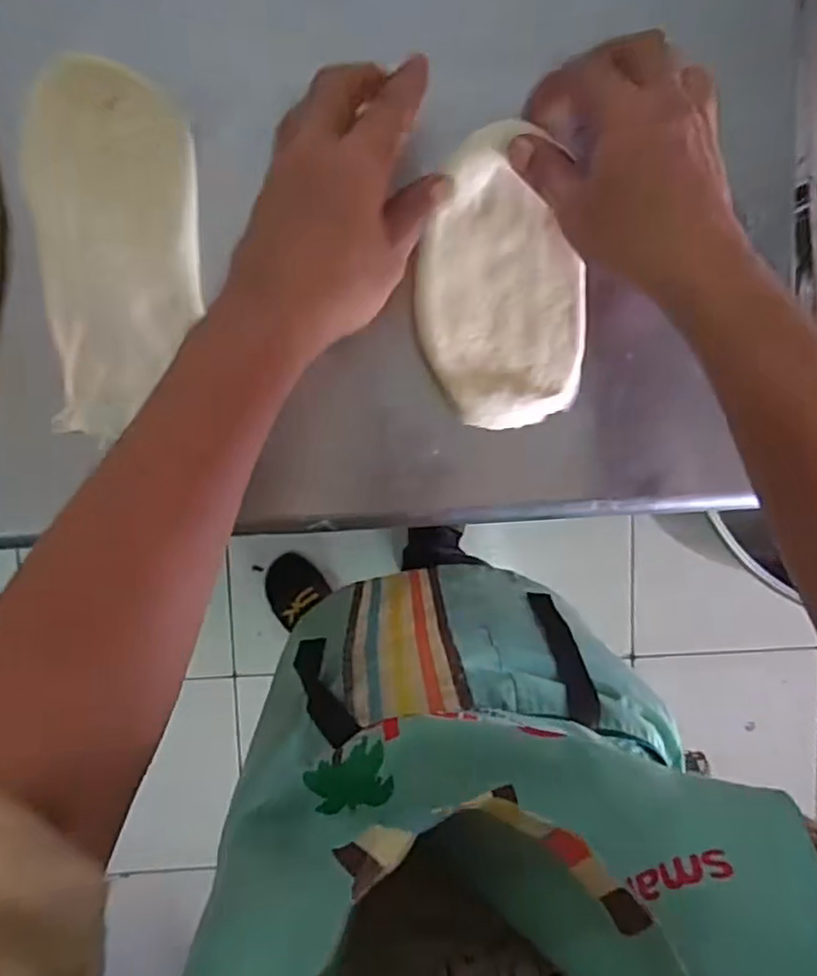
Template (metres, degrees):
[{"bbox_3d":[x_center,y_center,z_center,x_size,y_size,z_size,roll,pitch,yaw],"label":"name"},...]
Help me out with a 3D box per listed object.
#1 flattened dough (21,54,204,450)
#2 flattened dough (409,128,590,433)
[{"bbox_3d":[-0.160,-0.127,0.360,0.087,0.014,0.187,-1,95,-3],"label":"flattened dough"},{"bbox_3d":[0.052,-0.116,0.373,0.094,0.013,0.157,-5,95,-2],"label":"flattened dough"}]

